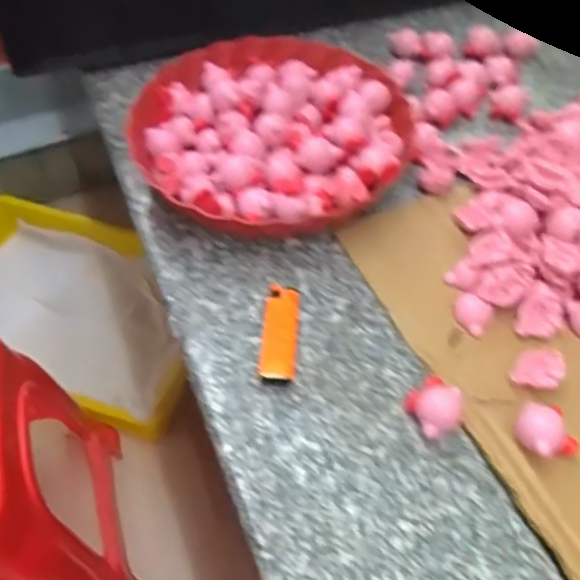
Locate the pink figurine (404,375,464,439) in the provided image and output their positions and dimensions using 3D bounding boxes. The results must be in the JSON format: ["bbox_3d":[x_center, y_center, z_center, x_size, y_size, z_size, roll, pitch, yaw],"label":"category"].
[{"bbox_3d":[0.097,0.078,0.411,0.034,0.023,0.036,0,54,0],"label":"pink figurine"}]

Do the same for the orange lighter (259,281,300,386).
[{"bbox_3d":[-0.007,0.031,0.448,0.025,0.014,0.080,3,54,2],"label":"orange lighter"}]

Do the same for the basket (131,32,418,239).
[{"bbox_3d":[-0.014,-0.140,0.545,0.231,0.055,0.229,0,54,0],"label":"basket"}]

